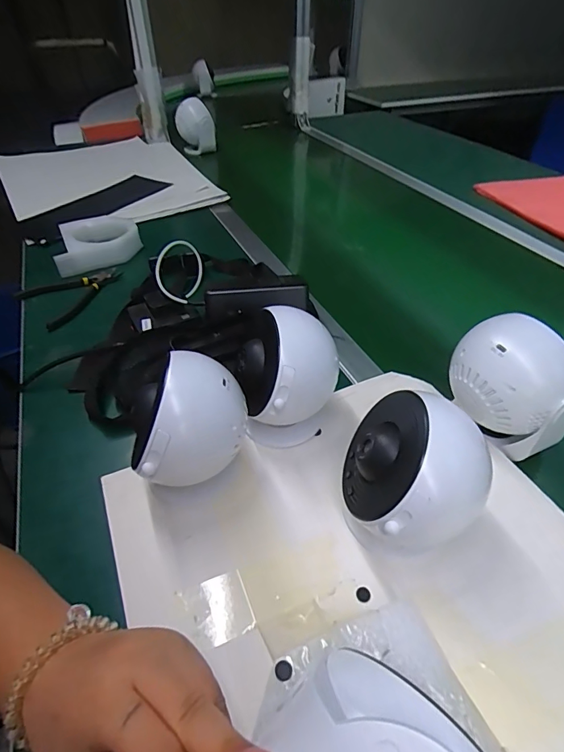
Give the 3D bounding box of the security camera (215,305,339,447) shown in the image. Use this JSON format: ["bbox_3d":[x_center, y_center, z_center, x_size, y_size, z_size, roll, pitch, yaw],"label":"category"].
[{"bbox_3d":[-0.001,0.005,0.393,0.090,0.118,0.076,-26,48,-25],"label":"security camera"}]

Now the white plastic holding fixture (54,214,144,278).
[{"bbox_3d":[-0.303,-0.219,0.709,0.127,0.047,0.131,-13,44,-12],"label":"white plastic holding fixture"}]

